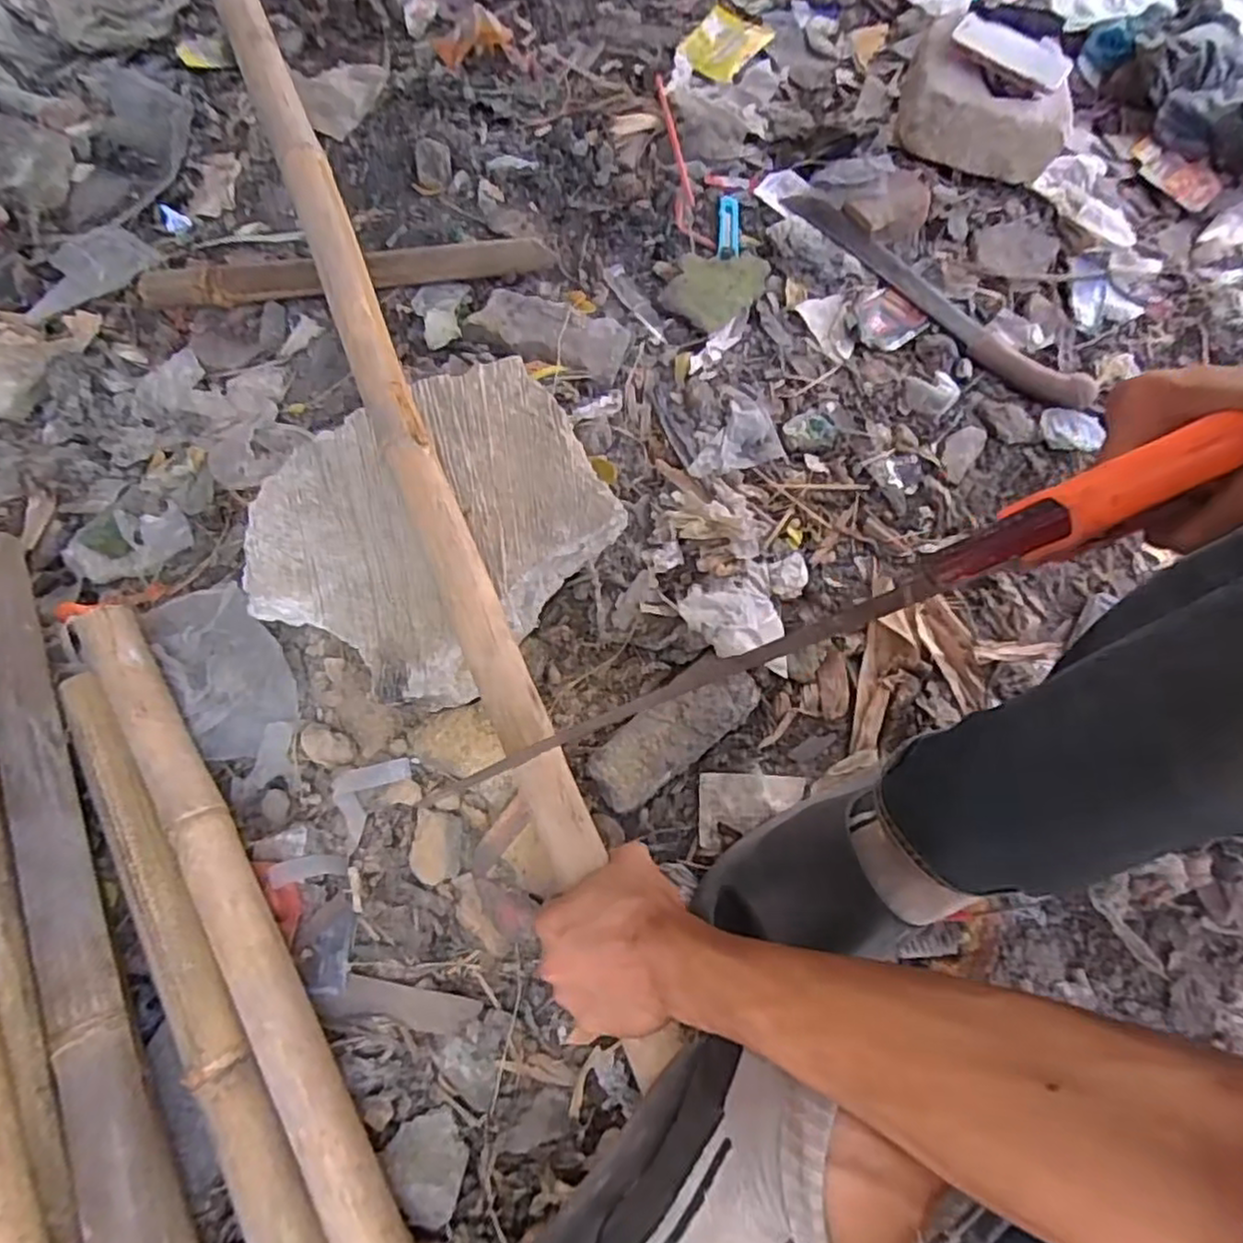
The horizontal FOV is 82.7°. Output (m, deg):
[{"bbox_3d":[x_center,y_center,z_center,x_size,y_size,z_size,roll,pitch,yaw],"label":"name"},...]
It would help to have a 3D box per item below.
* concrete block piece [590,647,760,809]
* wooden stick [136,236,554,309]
[{"bbox_3d":[0.042,0.089,0.578,0.147,0.036,0.059,-37,75,-13],"label":"concrete block piece"},{"bbox_3d":[-0.281,-0.368,0.744,0.417,0.046,0.041,-8,70,-4],"label":"wooden stick"}]

